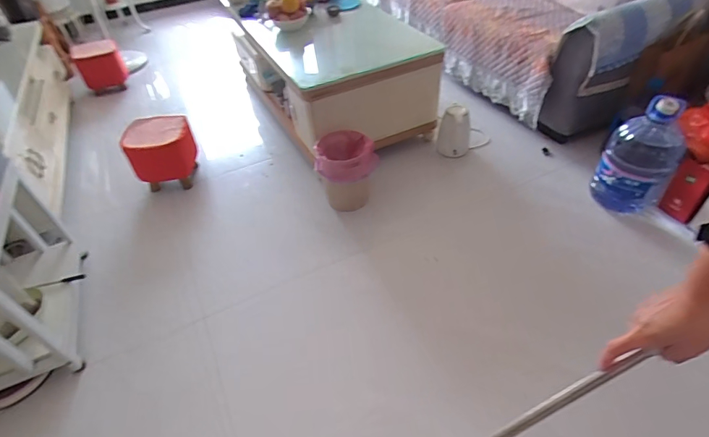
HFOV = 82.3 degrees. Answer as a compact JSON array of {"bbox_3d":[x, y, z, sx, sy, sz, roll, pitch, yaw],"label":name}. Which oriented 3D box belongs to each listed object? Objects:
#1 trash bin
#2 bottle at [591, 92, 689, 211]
[{"bbox_3d":[-0.031,-0.193,1.755,0.247,0.289,0.271,5,48,6],"label":"trash bin"},{"bbox_3d":[1.133,-0.225,1.614,0.256,0.472,0.196,35,57,29],"label":"bottle"}]

